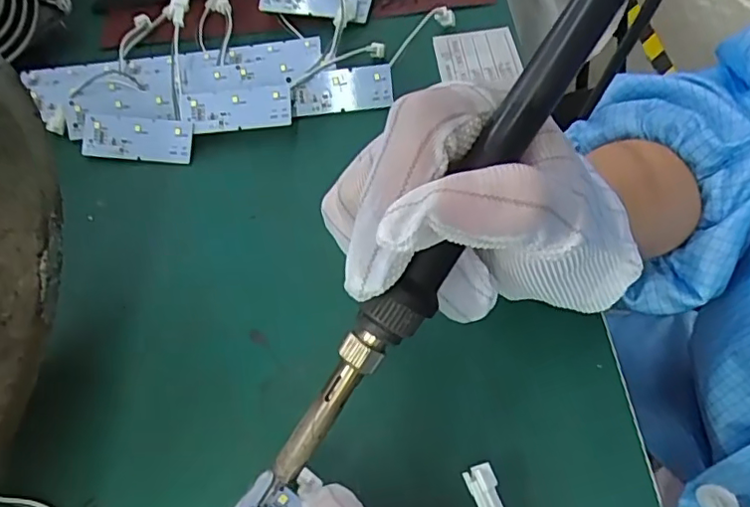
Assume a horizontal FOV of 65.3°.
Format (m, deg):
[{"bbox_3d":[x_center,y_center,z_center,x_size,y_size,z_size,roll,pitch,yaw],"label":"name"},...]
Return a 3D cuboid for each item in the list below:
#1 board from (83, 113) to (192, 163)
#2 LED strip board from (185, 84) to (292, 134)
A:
[{"bbox_3d":[-0.139,-0.068,0.341,0.065,0.004,0.025,5,89,7],"label":"board"},{"bbox_3d":[-0.080,-0.085,0.338,0.063,0.005,0.026,-5,80,7],"label":"LED strip board"}]

